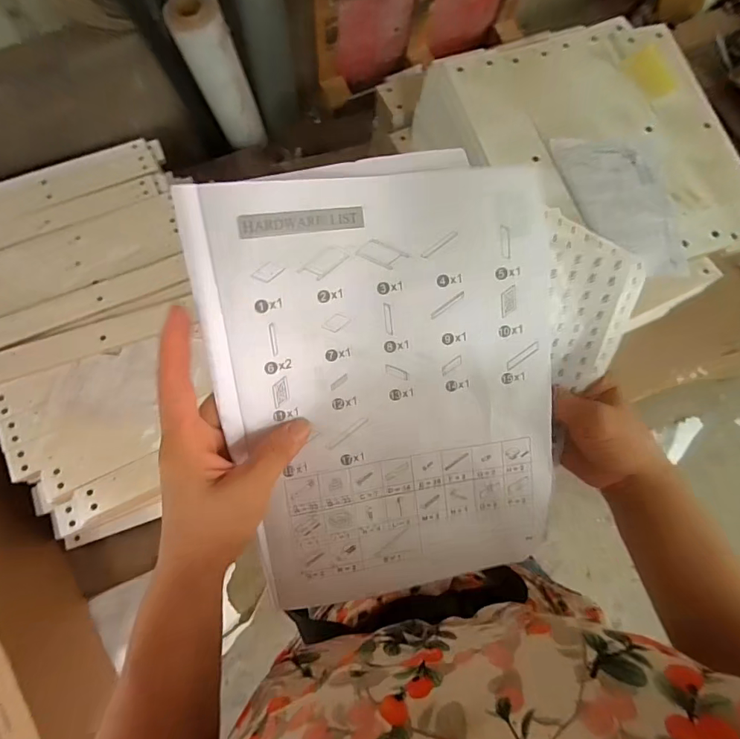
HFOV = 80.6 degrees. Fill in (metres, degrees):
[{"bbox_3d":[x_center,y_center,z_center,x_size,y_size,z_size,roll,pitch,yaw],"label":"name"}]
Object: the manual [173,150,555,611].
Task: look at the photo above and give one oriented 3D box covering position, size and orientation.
[{"bbox_3d":[0.017,0.019,0.285,0.214,0.020,0.285,-8,103,-10],"label":"manual"}]

